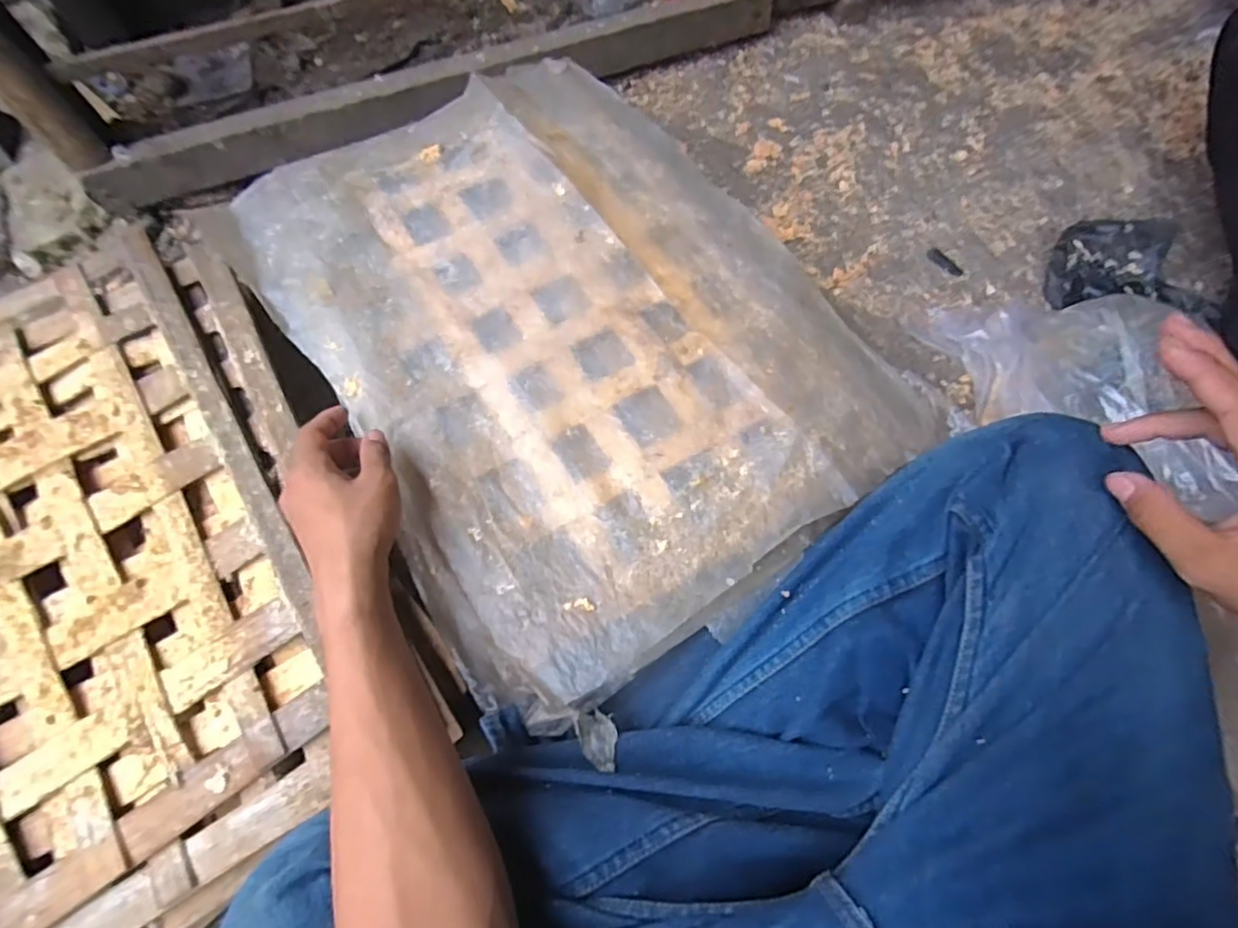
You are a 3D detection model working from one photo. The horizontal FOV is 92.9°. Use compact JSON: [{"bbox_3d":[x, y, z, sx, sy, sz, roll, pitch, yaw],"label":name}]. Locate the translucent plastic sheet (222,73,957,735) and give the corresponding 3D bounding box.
[{"bbox_3d":[-0.056,-0.124,0.535,0.417,0.063,0.567,-30,70,-10],"label":"translucent plastic sheet"}]

